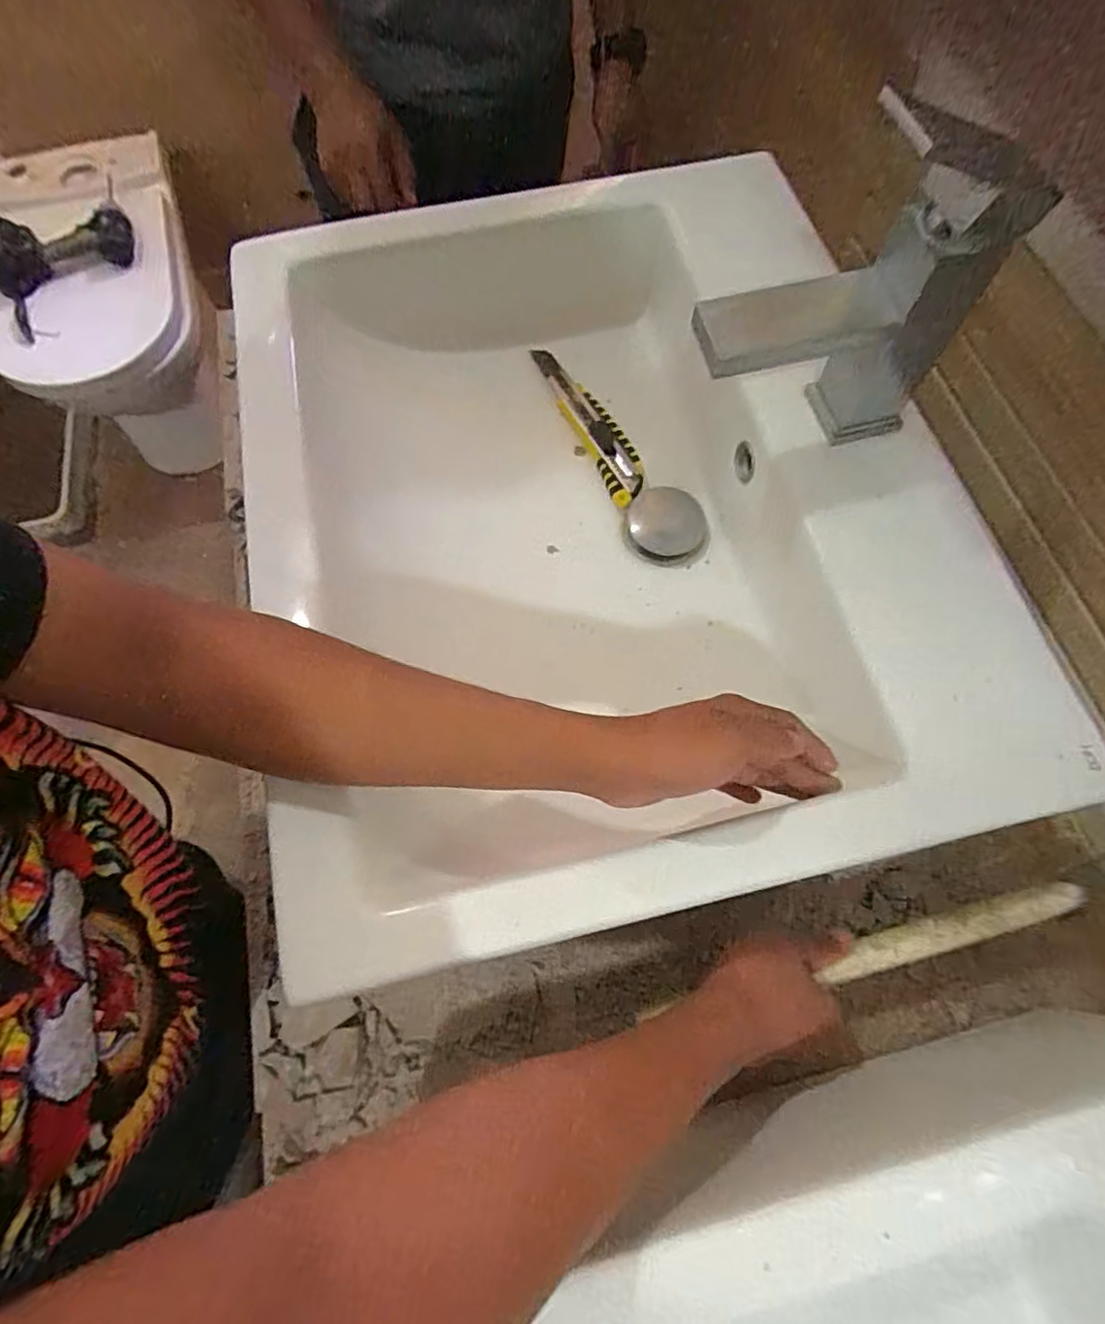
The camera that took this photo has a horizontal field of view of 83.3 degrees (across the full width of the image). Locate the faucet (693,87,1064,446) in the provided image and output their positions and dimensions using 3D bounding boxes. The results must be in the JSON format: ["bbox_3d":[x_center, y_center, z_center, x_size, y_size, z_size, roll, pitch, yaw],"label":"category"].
[{"bbox_3d":[0.158,-0.191,0.347,0.158,0.164,0.060,-10,68,-4],"label":"faucet"}]

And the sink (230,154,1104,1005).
[{"bbox_3d":[0.019,-0.110,0.468,0.454,0.117,0.566,-15,69,-6],"label":"sink"}]

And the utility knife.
[{"bbox_3d":[0.033,-0.209,0.544,0.037,0.013,0.167,-24,70,-10],"label":"utility knife"}]

